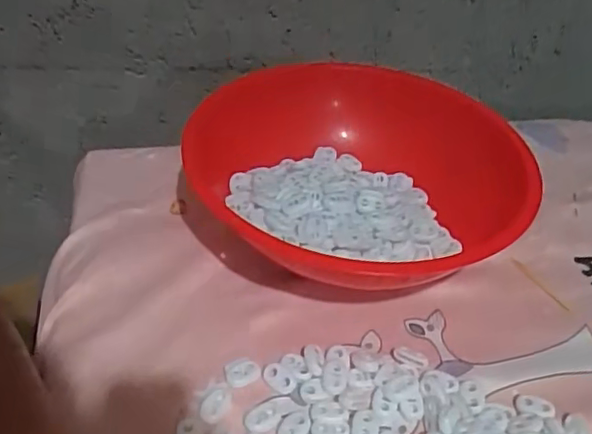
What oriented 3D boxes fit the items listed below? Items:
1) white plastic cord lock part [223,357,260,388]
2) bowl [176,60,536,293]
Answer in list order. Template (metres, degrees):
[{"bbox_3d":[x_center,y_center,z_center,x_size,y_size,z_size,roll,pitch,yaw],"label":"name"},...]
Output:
[{"bbox_3d":[-0.033,0.095,0.362,0.021,0.007,0.016,-7,43,-14],"label":"white plastic cord lock part"},{"bbox_3d":[0.042,-0.020,0.445,0.218,0.084,0.229,3,41,-3],"label":"bowl"}]

